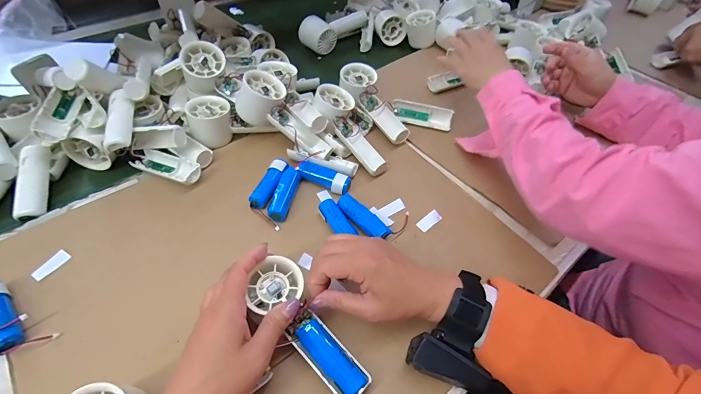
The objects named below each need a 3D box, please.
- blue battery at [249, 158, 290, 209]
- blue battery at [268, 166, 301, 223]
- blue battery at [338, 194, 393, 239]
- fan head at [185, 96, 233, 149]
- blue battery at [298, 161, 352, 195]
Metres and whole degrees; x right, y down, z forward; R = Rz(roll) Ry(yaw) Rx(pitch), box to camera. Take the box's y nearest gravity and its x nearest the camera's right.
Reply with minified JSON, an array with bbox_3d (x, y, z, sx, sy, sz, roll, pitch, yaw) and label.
[{"bbox_3d":[-0.105,-0.019,0.453,0.026,0.015,0.074,20,53,10],"label":"blue battery"},{"bbox_3d":[-0.083,-0.003,0.447,0.022,0.017,0.076,13,52,5],"label":"blue battery"},{"bbox_3d":[0.015,0.027,0.430,0.024,0.018,0.077,-34,62,-27],"label":"blue battery"},{"bbox_3d":[-0.197,-0.107,0.491,0.054,0.041,0.064,-11,54,-13],"label":"fan head"},{"bbox_3d":[-0.034,-0.027,0.462,0.071,0.018,0.024,23,53,13],"label":"blue battery"}]

